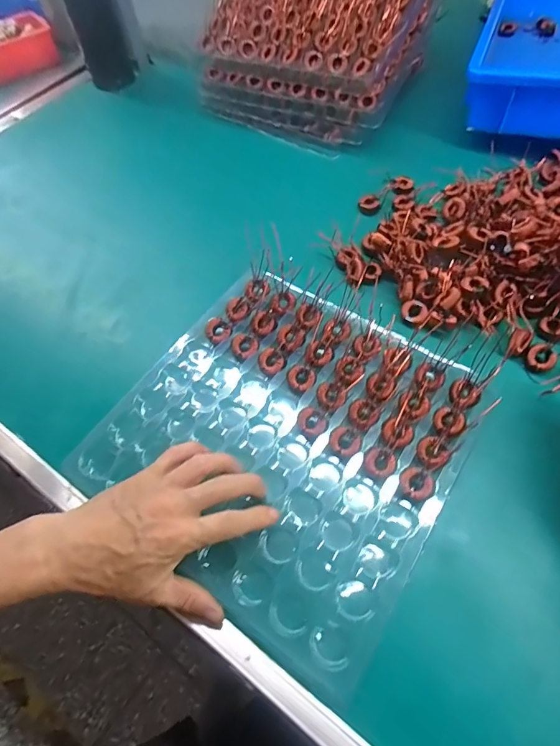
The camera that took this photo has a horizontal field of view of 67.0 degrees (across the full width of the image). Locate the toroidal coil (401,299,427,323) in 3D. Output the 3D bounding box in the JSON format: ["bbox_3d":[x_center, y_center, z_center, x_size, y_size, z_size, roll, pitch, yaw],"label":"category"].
[{"bbox_3d":[0.142,-0.066,0.449,0.024,0.009,0.028,-10,60,-2],"label":"toroidal coil"}]

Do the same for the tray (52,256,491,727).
[{"bbox_3d":[0.004,0.056,0.381,0.281,0.024,0.279,28,65,18],"label":"tray"}]

